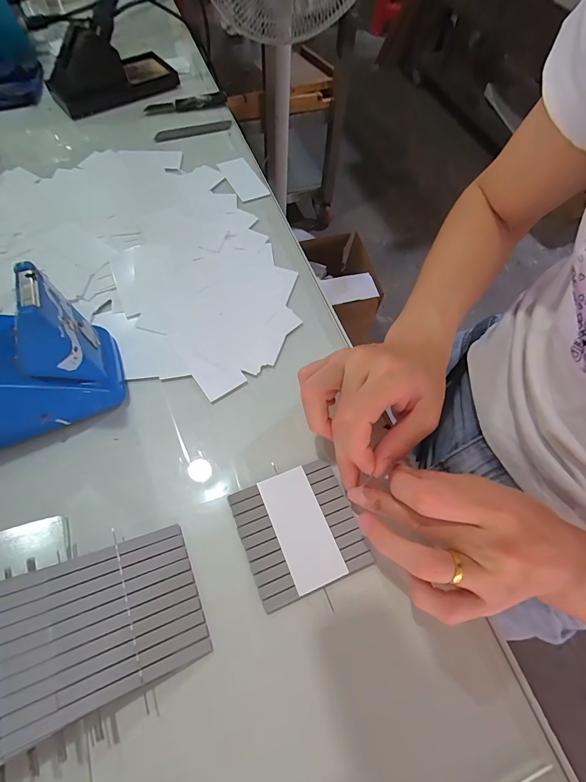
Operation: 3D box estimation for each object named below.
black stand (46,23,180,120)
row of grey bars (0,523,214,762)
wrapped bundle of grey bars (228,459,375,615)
[{"bbox_3d":[-0.248,-0.440,0.487,0.165,0.068,0.084,-34,69,-18],"label":"black stand"},{"bbox_3d":[-0.109,0.133,0.212,0.103,0.004,0.078,-12,62,-26],"label":"row of grey bars"},{"bbox_3d":[0.004,0.094,0.251,0.076,0.004,0.078,-20,65,-12],"label":"wrapped bundle of grey bars"}]

